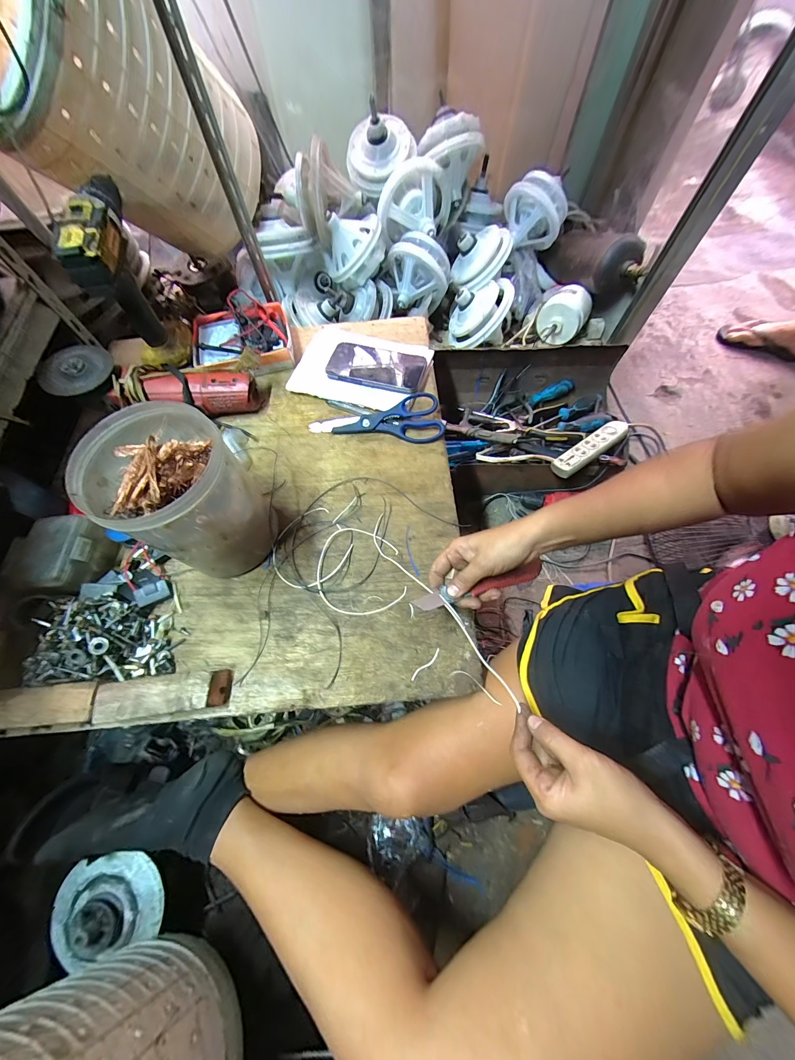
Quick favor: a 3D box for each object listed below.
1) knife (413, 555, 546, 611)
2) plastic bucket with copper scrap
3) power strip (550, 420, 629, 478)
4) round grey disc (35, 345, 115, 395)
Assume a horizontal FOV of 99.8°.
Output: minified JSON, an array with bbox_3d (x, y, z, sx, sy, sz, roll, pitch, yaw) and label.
[{"bbox_3d":[0.096,0.064,0.384,0.166,0.011,0.018,-12,67,-16],"label":"knife"},{"bbox_3d":[-0.233,-0.032,0.392,0.131,0.180,0.123,-1,67,2],"label":"plastic bucket with copper scrap"},{"bbox_3d":[0.411,-0.176,0.711,0.176,0.039,0.054,-34,70,-12],"label":"power strip"},{"bbox_3d":[-0.461,-0.232,0.483,0.080,0.009,0.091,9,65,-8],"label":"round grey disc"}]

